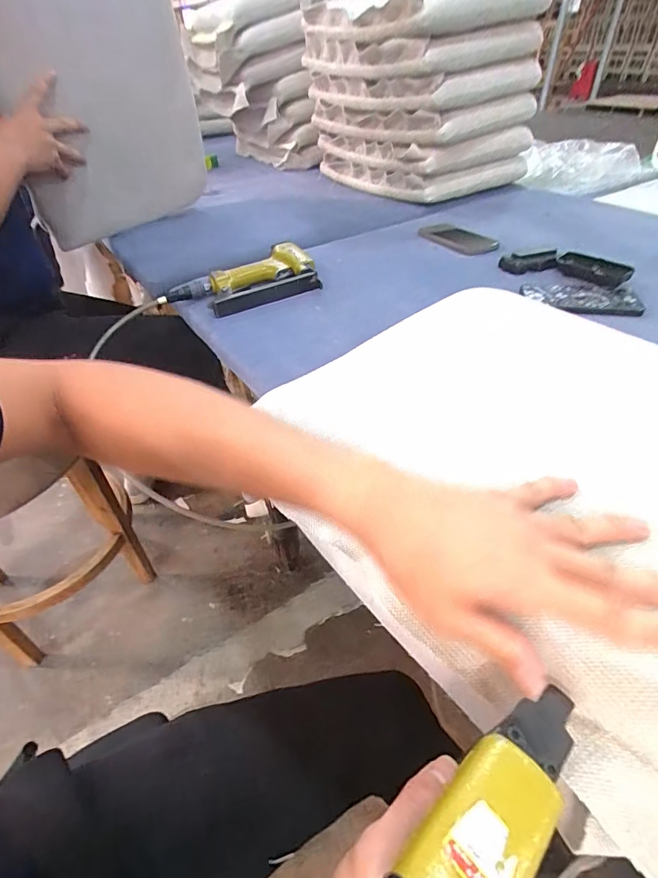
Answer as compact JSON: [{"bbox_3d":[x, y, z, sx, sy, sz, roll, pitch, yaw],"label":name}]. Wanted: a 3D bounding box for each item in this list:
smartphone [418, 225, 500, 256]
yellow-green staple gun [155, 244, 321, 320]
[{"bbox_3d":[0.260,-0.401,0.896,0.089,0.012,0.159,-24,47,-21],"label":"smartphone"},{"bbox_3d":[-0.148,-0.257,0.738,0.253,0.042,0.126,-21,46,-18],"label":"yellow-green staple gun"}]

